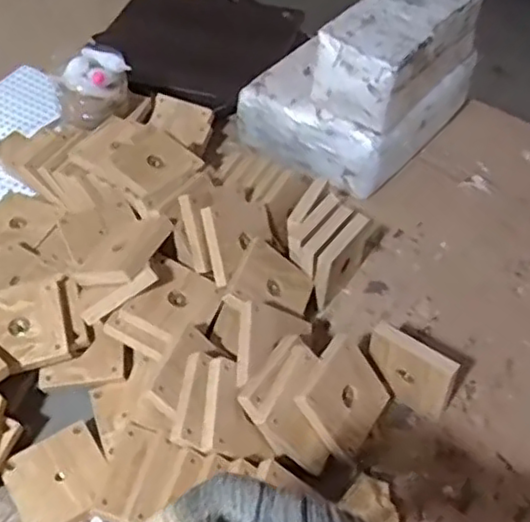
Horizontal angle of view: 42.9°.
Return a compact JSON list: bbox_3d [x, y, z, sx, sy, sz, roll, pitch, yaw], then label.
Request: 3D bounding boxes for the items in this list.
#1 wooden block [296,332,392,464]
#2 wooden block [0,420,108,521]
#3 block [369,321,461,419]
[{"bbox_3d":[0.074,0.124,0.617,0.013,0.088,0.089,-17,28,47],"label":"wooden block"},{"bbox_3d":[-0.184,0.196,0.606,0.083,0.017,0.084,-25,54,-25],"label":"wooden block"},{"bbox_3d":[0.137,0.109,0.643,0.082,0.099,0.015,30,52,22],"label":"block"}]

